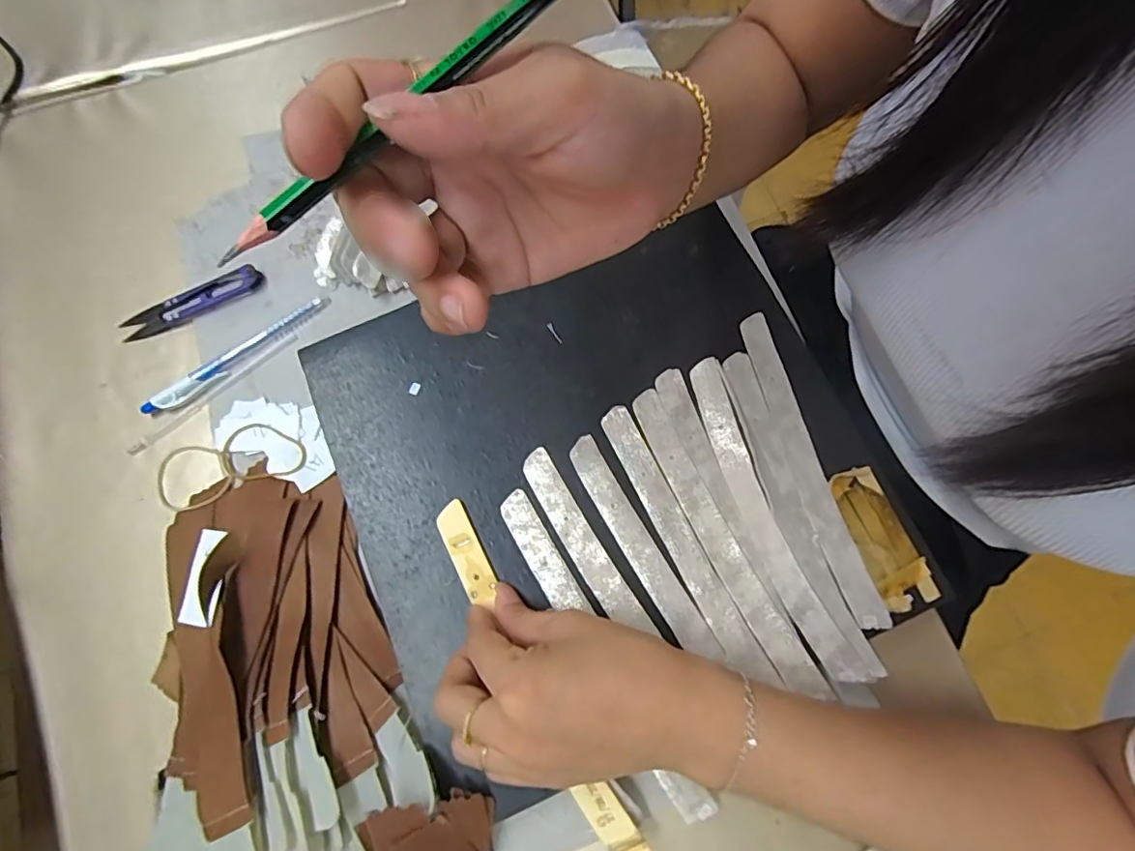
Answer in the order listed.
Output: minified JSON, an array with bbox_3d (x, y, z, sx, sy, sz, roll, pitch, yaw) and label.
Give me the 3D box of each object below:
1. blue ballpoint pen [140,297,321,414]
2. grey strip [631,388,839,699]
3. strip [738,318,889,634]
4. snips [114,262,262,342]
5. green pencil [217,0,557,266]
[{"bbox_3d":[-0.226,-0.047,0.370,0.131,0.008,0.015,-36,77,-11],"label":"blue ballpoint pen"},{"bbox_3d":[0.088,0.062,0.317,0.022,0.004,0.188,-26,76,-8],"label":"grey strip"},{"bbox_3d":[0.145,0.021,0.329,0.021,0.004,0.196,-15,74,-5],"label":"strip"},{"bbox_3d":[-0.265,-0.088,0.382,0.099,0.014,0.022,-25,75,-8],"label":"snips"},{"bbox_3d":[-0.041,-0.095,0.156,0.144,0.007,0.005,-41,78,-1],"label":"green pencil"}]

